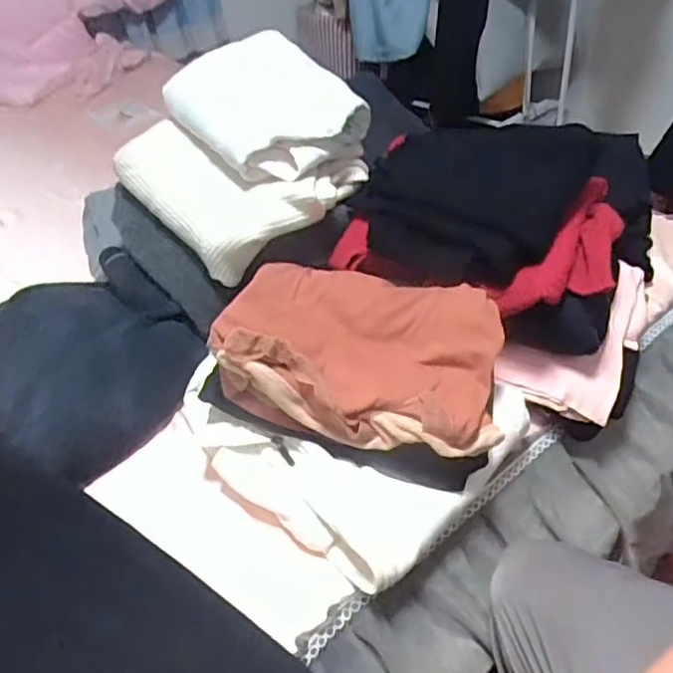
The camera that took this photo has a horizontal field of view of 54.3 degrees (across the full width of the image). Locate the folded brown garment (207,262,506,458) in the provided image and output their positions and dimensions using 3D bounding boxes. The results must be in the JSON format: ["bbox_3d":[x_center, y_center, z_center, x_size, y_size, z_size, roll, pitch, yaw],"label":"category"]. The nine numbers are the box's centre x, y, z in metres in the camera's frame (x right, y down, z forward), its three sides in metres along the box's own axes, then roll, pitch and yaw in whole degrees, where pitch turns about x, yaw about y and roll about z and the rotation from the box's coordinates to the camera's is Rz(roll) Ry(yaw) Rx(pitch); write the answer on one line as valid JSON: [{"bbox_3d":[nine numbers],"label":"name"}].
[{"bbox_3d":[0.027,0.007,0.677,0.276,0.084,0.188,6,41,15],"label":"folded brown garment"}]

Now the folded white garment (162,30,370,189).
[{"bbox_3d":[-0.094,-0.303,0.872,0.193,0.099,0.248,-26,44,-23],"label":"folded white garment"}]

